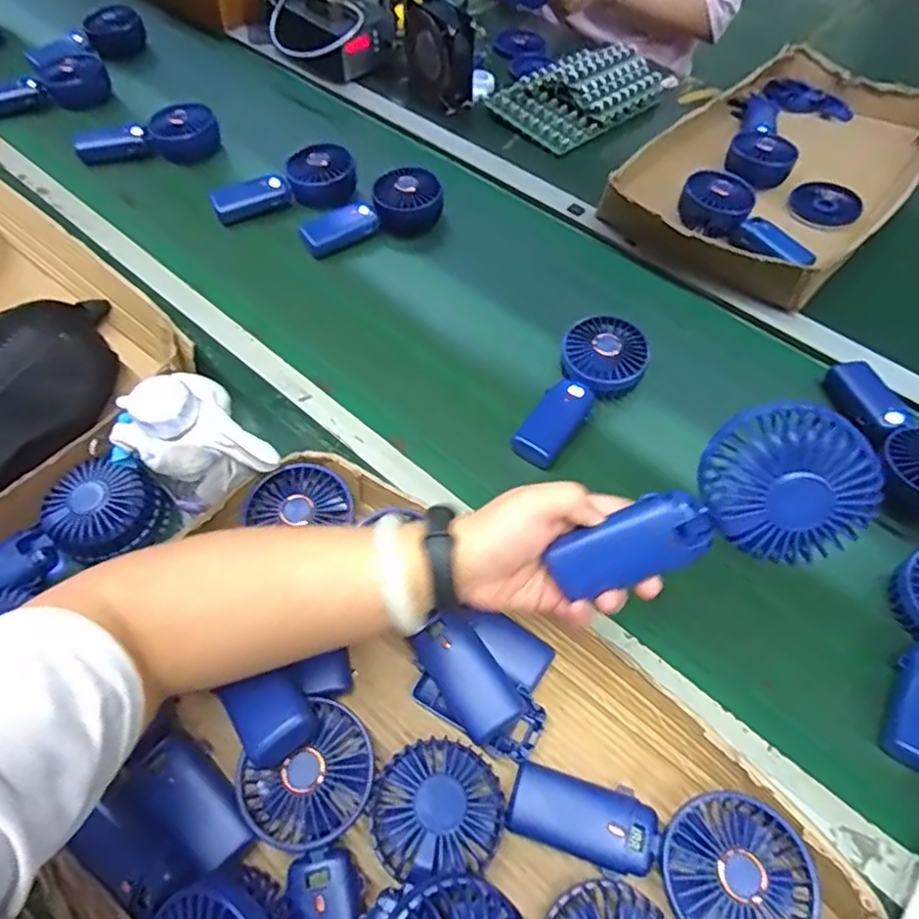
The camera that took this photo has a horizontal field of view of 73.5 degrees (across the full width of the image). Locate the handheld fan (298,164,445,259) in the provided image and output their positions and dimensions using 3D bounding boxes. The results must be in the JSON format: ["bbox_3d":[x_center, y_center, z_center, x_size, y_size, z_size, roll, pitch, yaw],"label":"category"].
[{"bbox_3d":[-0.114,-0.306,0.754,0.188,0.050,0.076,-22,59,-15],"label":"handheld fan"}]

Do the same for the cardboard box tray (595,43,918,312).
[{"bbox_3d":[0.443,-0.405,0.836,0.296,0.057,0.515,35,62,20],"label":"cardboard box tray"}]

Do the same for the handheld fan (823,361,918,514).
[{"bbox_3d":[0.422,-0.025,0.596,0.086,0.043,0.183,-12,57,-9],"label":"handheld fan"}]

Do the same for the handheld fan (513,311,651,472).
[{"bbox_3d":[0.124,-0.070,0.613,0.081,0.042,0.181,28,60,16],"label":"handheld fan"}]

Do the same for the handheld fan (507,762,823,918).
[{"bbox_3d":[0.124,0.247,0.387,0.182,0.038,0.083,13,57,7],"label":"handheld fan"}]

